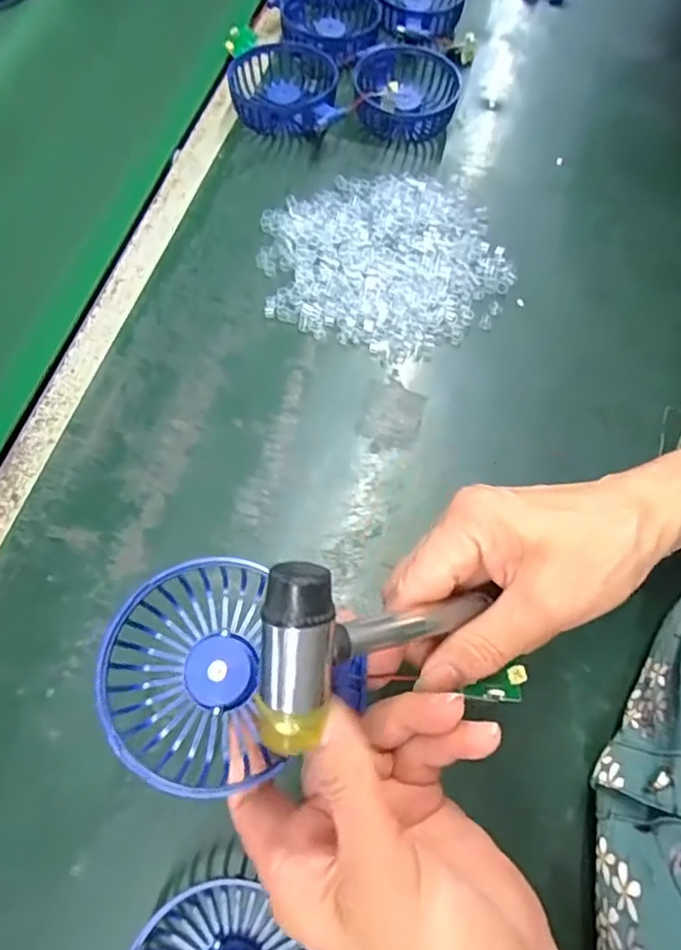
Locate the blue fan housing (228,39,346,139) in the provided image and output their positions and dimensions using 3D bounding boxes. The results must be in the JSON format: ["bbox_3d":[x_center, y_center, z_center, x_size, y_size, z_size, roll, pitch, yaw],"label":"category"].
[{"bbox_3d":[-0.046,-0.322,0.500,0.088,0.033,0.099,1,66,-2],"label":"blue fan housing"}]

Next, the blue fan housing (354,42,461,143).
[{"bbox_3d":[0.055,-0.323,0.505,0.084,0.031,0.077,3,66,-1],"label":"blue fan housing"}]

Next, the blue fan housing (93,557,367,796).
[{"bbox_3d":[-0.052,0.081,0.248,0.095,0.034,0.088,1,66,-2],"label":"blue fan housing"}]

